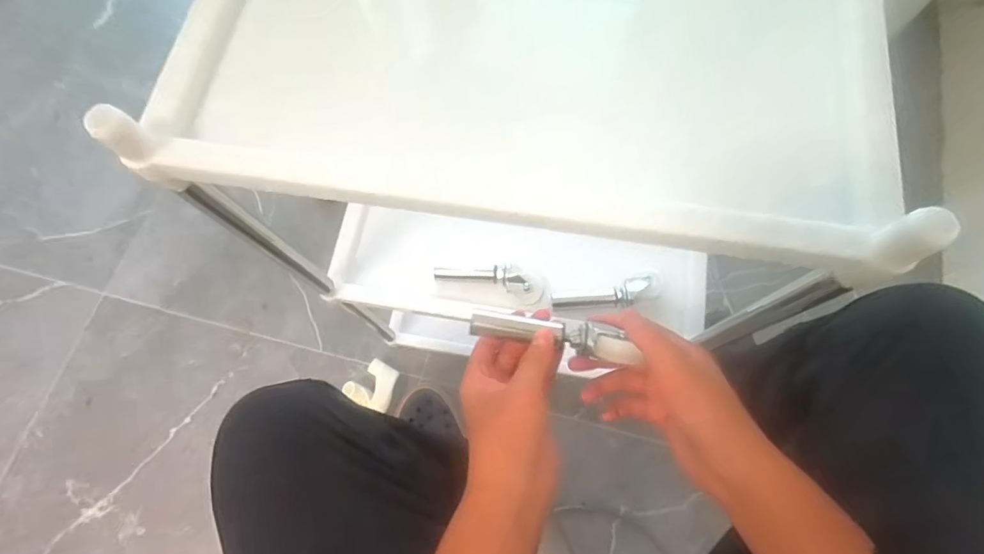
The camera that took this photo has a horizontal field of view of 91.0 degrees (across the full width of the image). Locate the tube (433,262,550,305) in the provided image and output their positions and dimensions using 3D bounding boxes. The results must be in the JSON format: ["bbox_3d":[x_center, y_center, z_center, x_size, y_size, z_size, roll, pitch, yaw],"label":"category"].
[{"bbox_3d":[0.000,-0.001,0.566,0.133,0.021,0.039,13,72,7],"label":"tube"}]

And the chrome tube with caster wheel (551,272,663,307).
[{"bbox_3d":[0.133,0.021,0.552,0.121,0.021,0.032,-11,71,-2],"label":"chrome tube with caster wheel"}]

